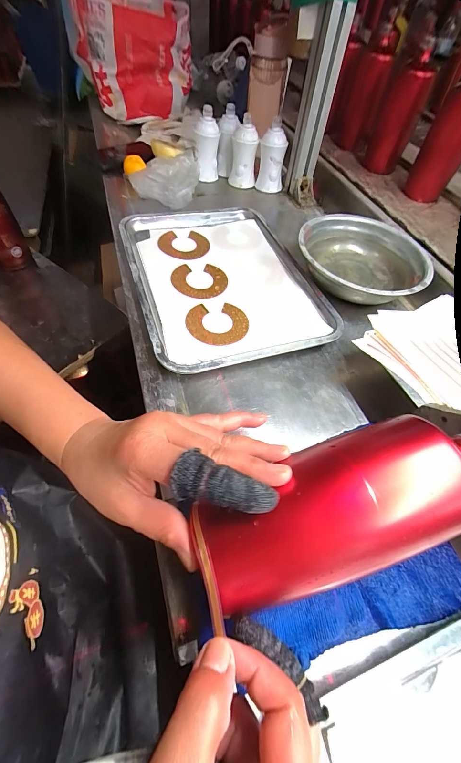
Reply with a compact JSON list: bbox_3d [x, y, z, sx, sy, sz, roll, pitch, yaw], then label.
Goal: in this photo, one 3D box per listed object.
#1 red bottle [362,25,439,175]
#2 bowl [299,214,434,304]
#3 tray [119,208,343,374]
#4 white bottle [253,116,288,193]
[{"bbox_3d":[0.361,-0.582,0.645,0.079,0.192,0.092,17,57,7],"label":"red bottle"},{"bbox_3d":[0.206,-0.194,0.474,0.194,0.045,0.195,1,58,-1],"label":"bowl"},{"bbox_3d":[-0.014,-0.166,0.451,0.251,0.026,0.334,-15,59,-13],"label":"tray"},{"bbox_3d":[0.086,-0.464,0.620,0.054,0.106,0.052,5,58,1],"label":"white bottle"}]

